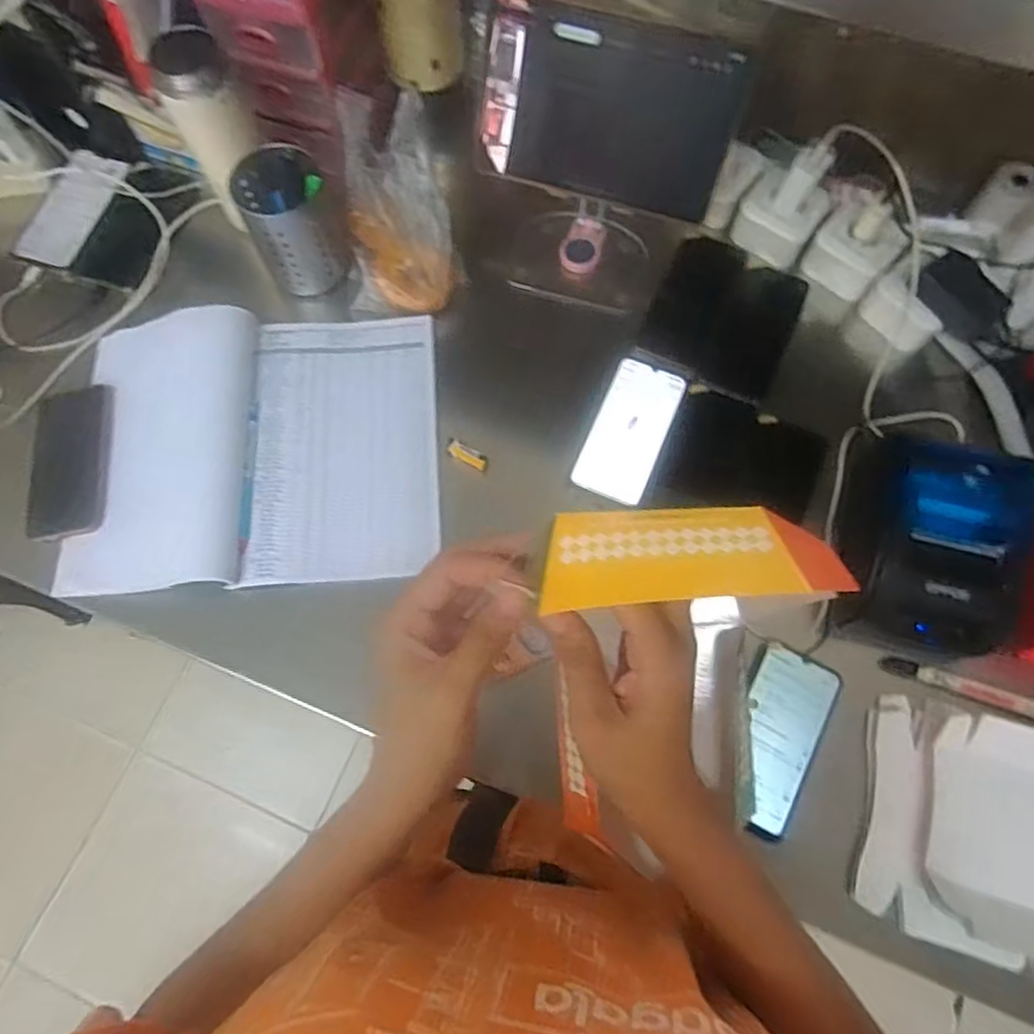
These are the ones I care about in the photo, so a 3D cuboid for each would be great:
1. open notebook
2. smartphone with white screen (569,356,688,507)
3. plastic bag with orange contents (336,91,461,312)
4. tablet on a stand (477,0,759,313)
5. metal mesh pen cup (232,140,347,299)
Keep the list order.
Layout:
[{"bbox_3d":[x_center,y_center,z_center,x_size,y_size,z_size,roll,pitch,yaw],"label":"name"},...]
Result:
[{"bbox_3d":[-0.265,-0.077,0.705,0.358,0.027,0.301,-2,71,-1],"label":"open notebook"},{"bbox_3d":[0.119,-0.092,0.709,0.079,0.008,0.161,21,72,7],"label":"smartphone with white screen"},{"bbox_3d":[-0.129,-0.329,0.723,0.119,0.122,0.176,-2,71,-1],"label":"plastic bag with orange contents"},{"bbox_3d":[0.074,-0.356,0.700,0.250,0.216,0.150,19,72,6],"label":"tablet on a stand"},{"bbox_3d":[-0.241,-0.317,0.736,0.083,0.127,0.085,0,71,0],"label":"metal mesh pen cup"}]

